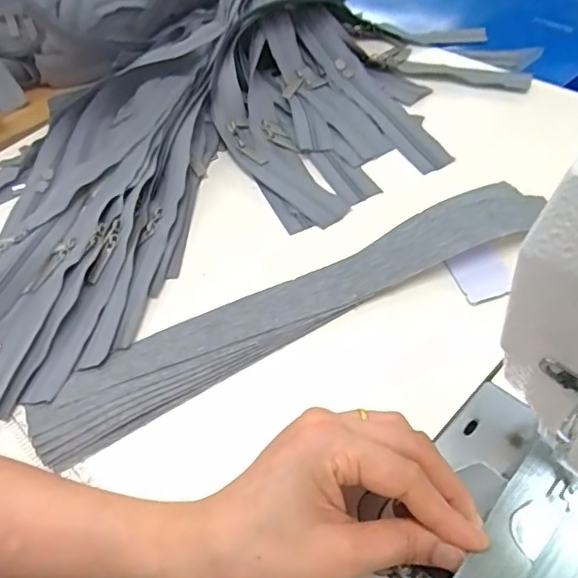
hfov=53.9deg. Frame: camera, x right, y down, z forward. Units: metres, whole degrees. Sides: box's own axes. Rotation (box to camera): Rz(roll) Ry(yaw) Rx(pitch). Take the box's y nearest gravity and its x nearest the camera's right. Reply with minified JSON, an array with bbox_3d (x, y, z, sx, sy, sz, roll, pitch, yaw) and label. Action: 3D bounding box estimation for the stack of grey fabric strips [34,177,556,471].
[{"bbox_3d":[0.002,0.012,0.377,0.351,0.012,0.056,-26,55,-8],"label":"stack of grey fabric strips"}]

